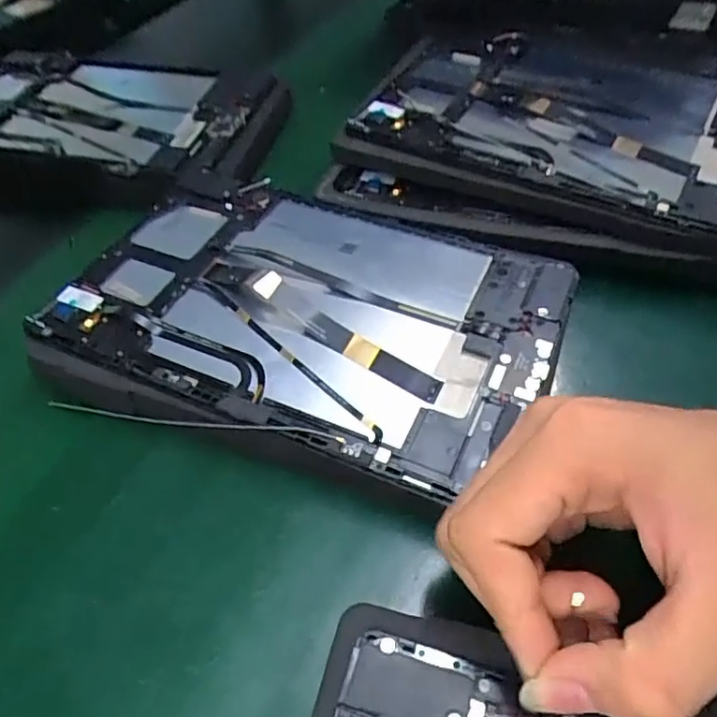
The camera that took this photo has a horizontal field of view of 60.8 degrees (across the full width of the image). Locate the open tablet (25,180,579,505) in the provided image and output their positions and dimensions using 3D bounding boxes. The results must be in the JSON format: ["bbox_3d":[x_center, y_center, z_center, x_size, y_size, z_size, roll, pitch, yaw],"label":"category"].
[{"bbox_3d":[-0.025,-0.026,0.307,0.239,0.011,0.156,16,54,14],"label":"open tablet"}]

